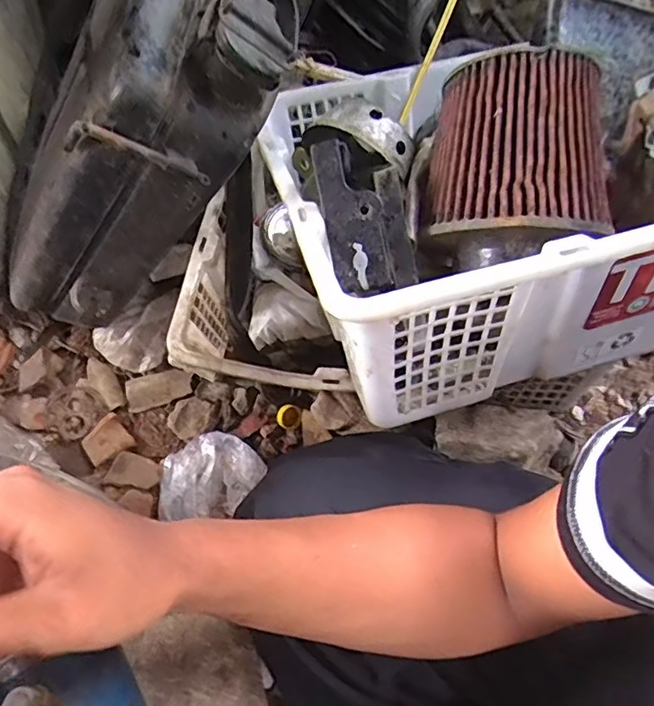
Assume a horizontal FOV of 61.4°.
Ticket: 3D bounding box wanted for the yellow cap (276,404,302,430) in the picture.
[{"bbox_3d":[-0.047,0.080,0.695,0.031,0.008,0.030,1,107,-7],"label":"yellow cap"}]

